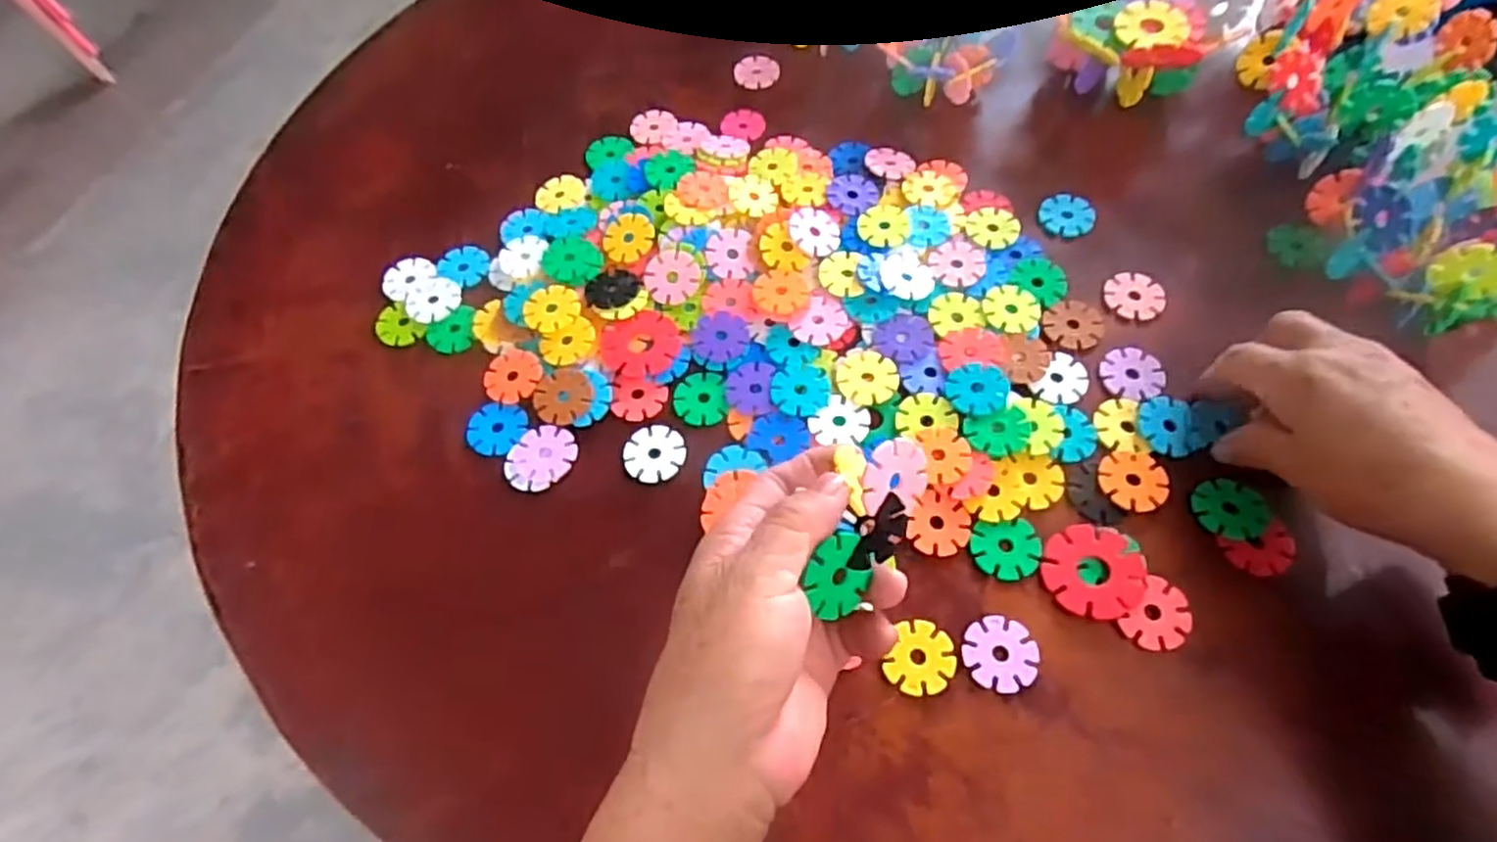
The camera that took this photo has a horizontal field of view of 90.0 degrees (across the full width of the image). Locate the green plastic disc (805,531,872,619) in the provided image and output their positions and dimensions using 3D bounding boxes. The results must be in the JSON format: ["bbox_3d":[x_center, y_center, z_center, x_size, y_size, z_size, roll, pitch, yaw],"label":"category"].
[{"bbox_3d":[0.034,0.057,0.273,0.025,0.029,0.004,-31,24,-24],"label":"green plastic disc"}]

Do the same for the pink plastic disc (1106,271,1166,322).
[{"bbox_3d":[0.216,-0.071,0.419,0.030,0.004,0.031,-1,61,2],"label":"pink plastic disc"}]

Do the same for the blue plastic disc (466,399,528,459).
[{"bbox_3d":[-0.135,0.004,0.402,0.032,0.004,0.030,-1,61,2],"label":"blue plastic disc"}]

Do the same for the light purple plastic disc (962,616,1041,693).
[{"bbox_3d":[0.110,0.102,0.327,0.030,0.004,0.031,-1,61,2],"label":"light purple plastic disc"}]

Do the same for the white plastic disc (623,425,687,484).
[{"bbox_3d":[-0.048,0.016,0.386,0.031,0.004,0.032,-1,61,2],"label":"white plastic disc"}]

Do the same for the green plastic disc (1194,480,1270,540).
[{"bbox_3d":[0.228,0.040,0.354,0.030,0.006,0.031,-1,61,2],"label":"green plastic disc"}]

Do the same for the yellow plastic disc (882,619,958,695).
[{"bbox_3d":[0.076,0.104,0.328,0.027,0.004,0.031,26,66,16],"label":"yellow plastic disc"}]

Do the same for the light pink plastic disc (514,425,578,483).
[{"bbox_3d":[-0.106,0.017,0.391,0.030,0.004,0.030,-1,61,2],"label":"light pink plastic disc"}]

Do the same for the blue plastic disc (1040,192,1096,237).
[{"bbox_3d":[0.193,-0.125,0.453,0.031,0.005,0.034,-1,61,2],"label":"blue plastic disc"}]

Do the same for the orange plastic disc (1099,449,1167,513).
[{"bbox_3d":[0.187,0.028,0.363,0.030,0.004,0.034,23,65,15],"label":"orange plastic disc"}]

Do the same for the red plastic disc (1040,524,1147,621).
[{"bbox_3d":[0.157,0.068,0.340,0.045,0.004,0.041,-1,61,2],"label":"red plastic disc"}]

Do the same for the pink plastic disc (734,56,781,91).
[{"bbox_3d":[0.006,-0.251,0.536,0.032,0.004,0.035,-1,61,2],"label":"pink plastic disc"}]

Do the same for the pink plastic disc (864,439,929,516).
[{"bbox_3d":[0.056,0.020,0.281,0.028,0.005,0.025,-7,98,-21],"label":"pink plastic disc"}]

